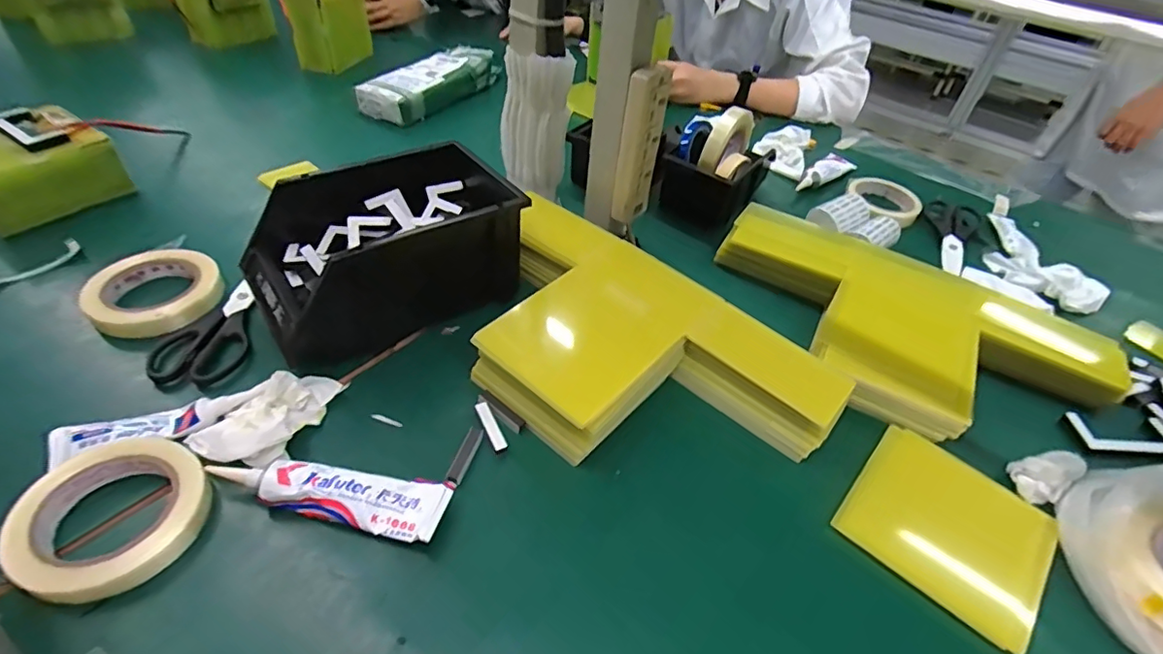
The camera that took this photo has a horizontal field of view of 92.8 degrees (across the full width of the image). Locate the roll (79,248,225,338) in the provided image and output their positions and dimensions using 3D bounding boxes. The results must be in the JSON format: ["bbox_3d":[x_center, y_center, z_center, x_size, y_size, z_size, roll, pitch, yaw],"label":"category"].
[{"bbox_3d":[-0.437,-0.036,0.570,0.115,0.031,0.115,3,44,-3],"label":"roll"}]

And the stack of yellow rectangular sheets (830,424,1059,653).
[{"bbox_3d":[0.308,0.163,0.463,0.145,0.008,0.145,36,51,27],"label":"stack of yellow rectangular sheets"}]

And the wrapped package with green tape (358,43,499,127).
[{"bbox_3d":[-0.269,-0.436,0.998,0.102,0.066,0.268,28,48,21],"label":"wrapped package with green tape"}]

